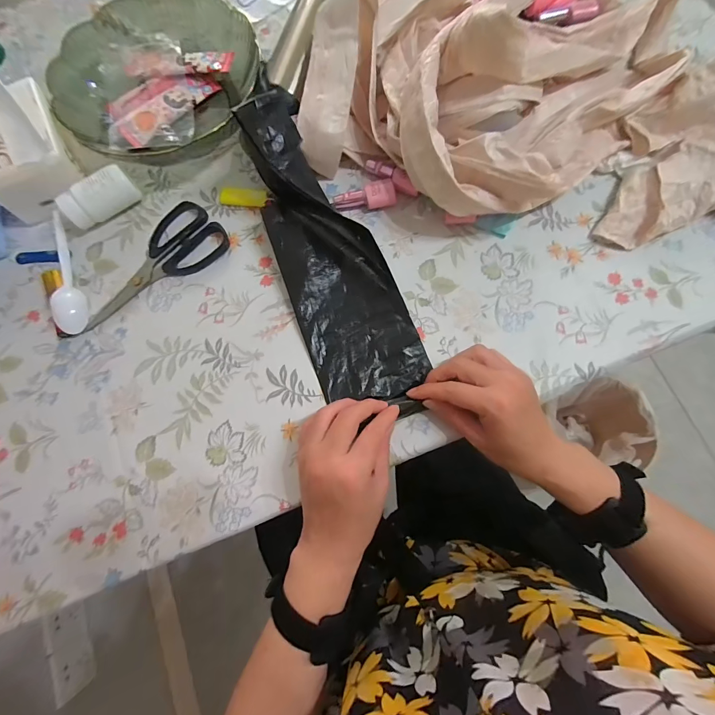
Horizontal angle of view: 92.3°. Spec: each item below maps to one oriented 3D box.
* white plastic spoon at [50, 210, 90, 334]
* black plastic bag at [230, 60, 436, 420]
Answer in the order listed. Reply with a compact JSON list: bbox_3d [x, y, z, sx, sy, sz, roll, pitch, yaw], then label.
[{"bbox_3d":[-0.330,-0.095,0.385,0.028,0.016,0.148,-23,76,-4],"label":"white plastic spoon"},{"bbox_3d":[-0.033,-0.105,0.352,0.110,0.049,0.343,-24,90,-5],"label":"black plastic bag"}]

